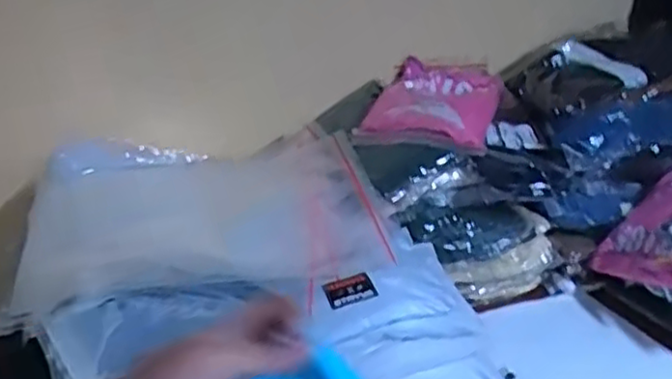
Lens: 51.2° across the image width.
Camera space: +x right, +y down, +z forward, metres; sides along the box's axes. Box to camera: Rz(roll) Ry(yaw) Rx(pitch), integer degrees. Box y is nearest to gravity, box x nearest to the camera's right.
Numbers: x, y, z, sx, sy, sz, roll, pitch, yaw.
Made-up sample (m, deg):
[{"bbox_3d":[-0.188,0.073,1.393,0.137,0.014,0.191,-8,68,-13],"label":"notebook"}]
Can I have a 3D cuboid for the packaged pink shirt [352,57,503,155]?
[{"bbox_3d":[0.157,-0.138,1.109,0.186,0.067,0.282,10,23,15],"label":"packaged pink shirt"}]

